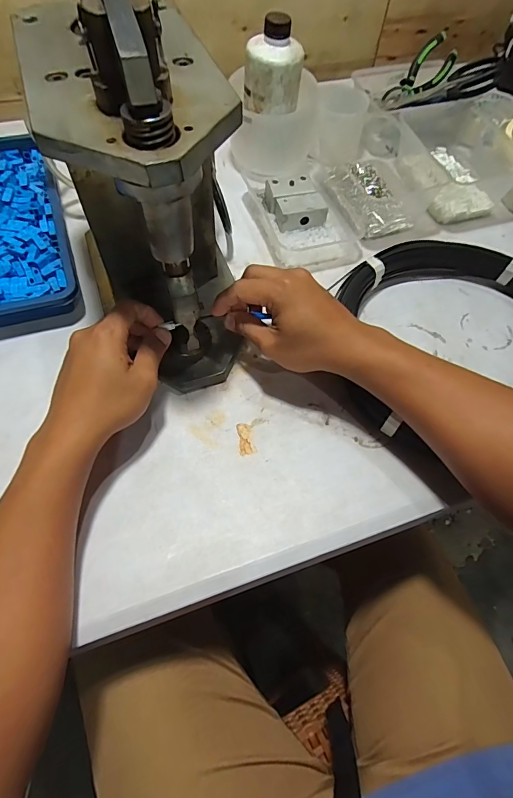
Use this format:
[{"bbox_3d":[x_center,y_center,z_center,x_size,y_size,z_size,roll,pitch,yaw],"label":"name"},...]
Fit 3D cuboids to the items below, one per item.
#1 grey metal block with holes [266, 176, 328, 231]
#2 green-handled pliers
[{"bbox_3d":[0.052,-0.269,0.544,0.069,0.036,0.082,-15,61,-11],"label":"grey metal block with holes"},{"bbox_3d":[0.262,-0.508,0.625,0.054,0.023,0.112,39,105,-12],"label":"green-handled pliers"}]

